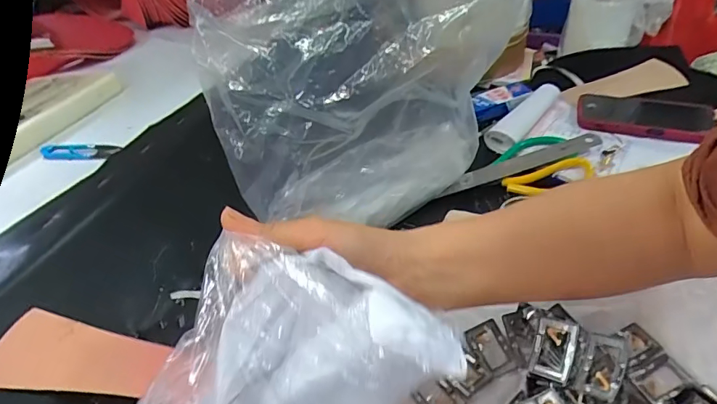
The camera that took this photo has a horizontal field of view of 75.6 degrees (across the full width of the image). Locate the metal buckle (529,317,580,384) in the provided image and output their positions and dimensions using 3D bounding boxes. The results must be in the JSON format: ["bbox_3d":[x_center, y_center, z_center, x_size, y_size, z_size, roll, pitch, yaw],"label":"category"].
[{"bbox_3d":[0.140,0.105,0.333,0.029,0.008,0.043,6,71,49],"label":"metal buckle"}]

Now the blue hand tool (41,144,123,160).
[{"bbox_3d":[-0.346,-0.062,0.570,0.098,0.009,0.024,0,41,7],"label":"blue hand tool"}]

